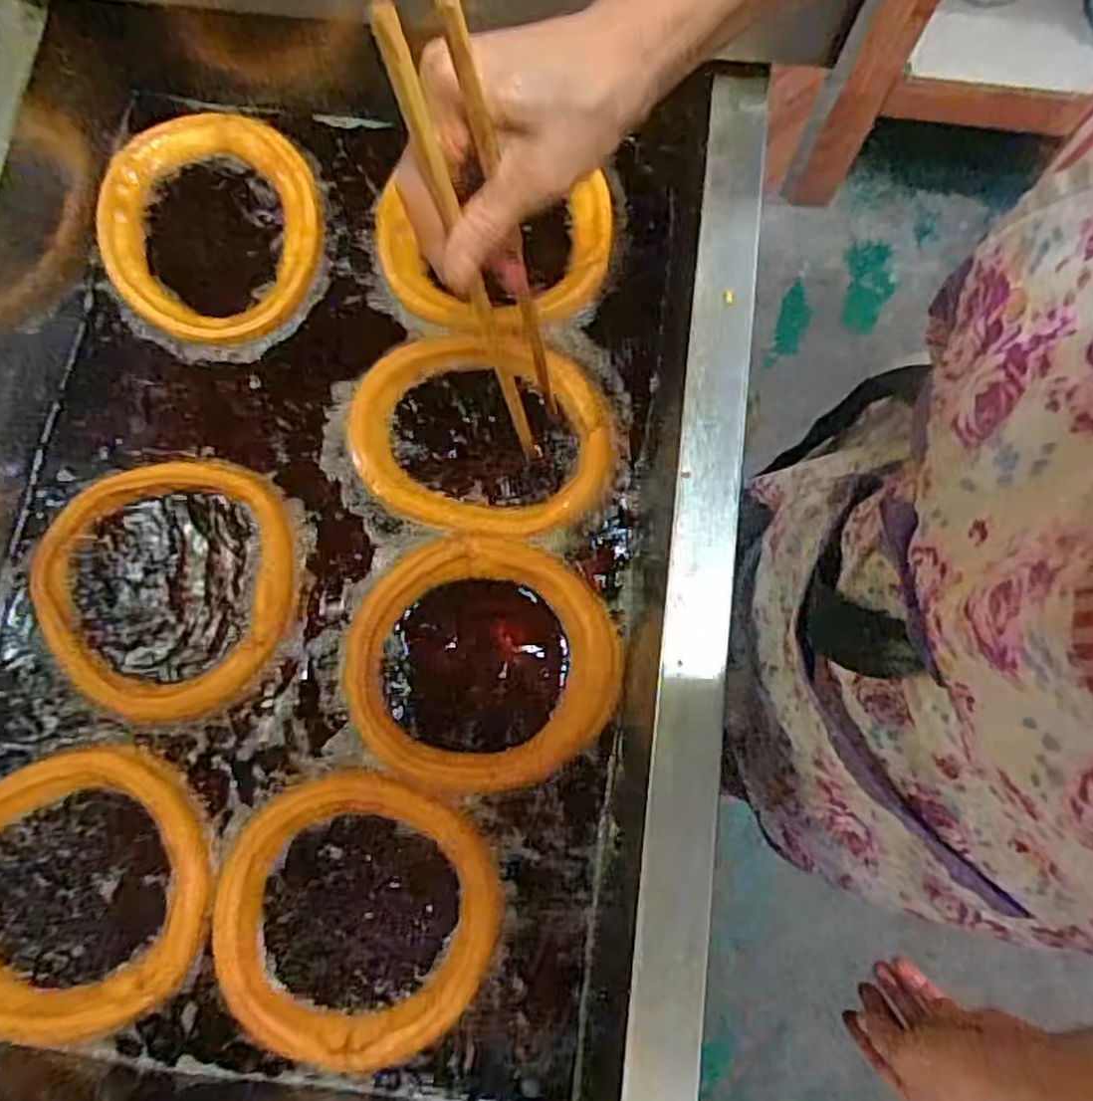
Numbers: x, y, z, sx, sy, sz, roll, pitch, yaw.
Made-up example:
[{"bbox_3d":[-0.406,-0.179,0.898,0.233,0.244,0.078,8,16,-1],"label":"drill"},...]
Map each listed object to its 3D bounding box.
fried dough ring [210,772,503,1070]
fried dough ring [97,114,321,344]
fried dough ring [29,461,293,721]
[{"bbox_3d":[-0.135,0.250,0.520,0.193,0.016,0.180,0,79,0],"label":"fried dough ring"},{"bbox_3d":[-0.276,-0.263,0.627,0.175,0.016,0.202,-9,79,-1],"label":"fried dough ring"},{"bbox_3d":[-0.290,0.028,0.570,0.190,0.017,0.185,-4,79,0],"label":"fried dough ring"}]

